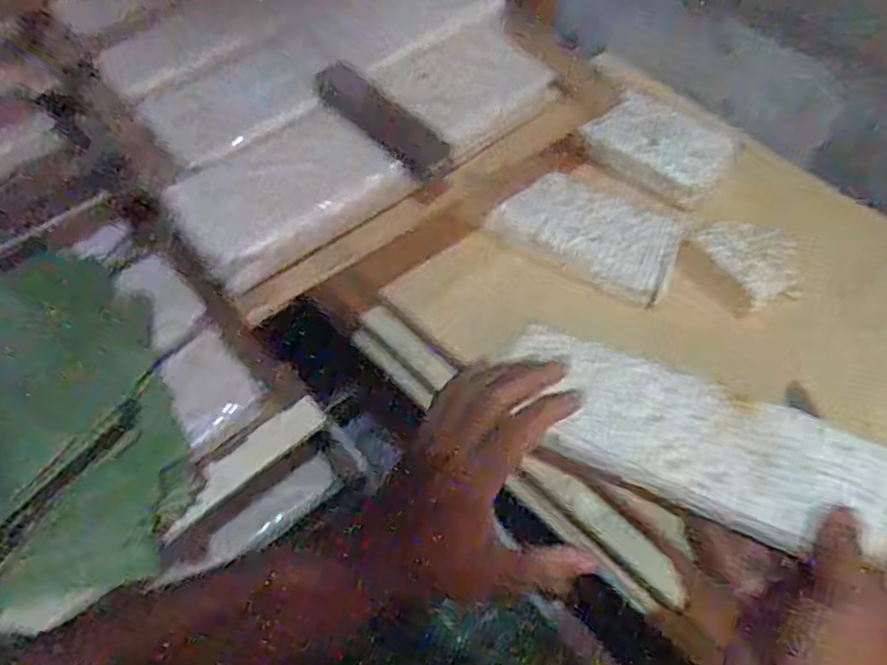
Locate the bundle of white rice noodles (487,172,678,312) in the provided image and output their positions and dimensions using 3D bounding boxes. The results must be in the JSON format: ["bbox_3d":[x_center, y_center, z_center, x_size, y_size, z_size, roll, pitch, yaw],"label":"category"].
[{"bbox_3d":[0.131,-0.091,0.596,0.162,0.022,0.086,28,62,19],"label":"bundle of white rice noodles"}]

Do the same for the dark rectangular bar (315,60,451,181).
[{"bbox_3d":[-0.048,-0.158,0.487,0.112,0.025,0.027,38,64,1],"label":"dark rectangular bar"}]

